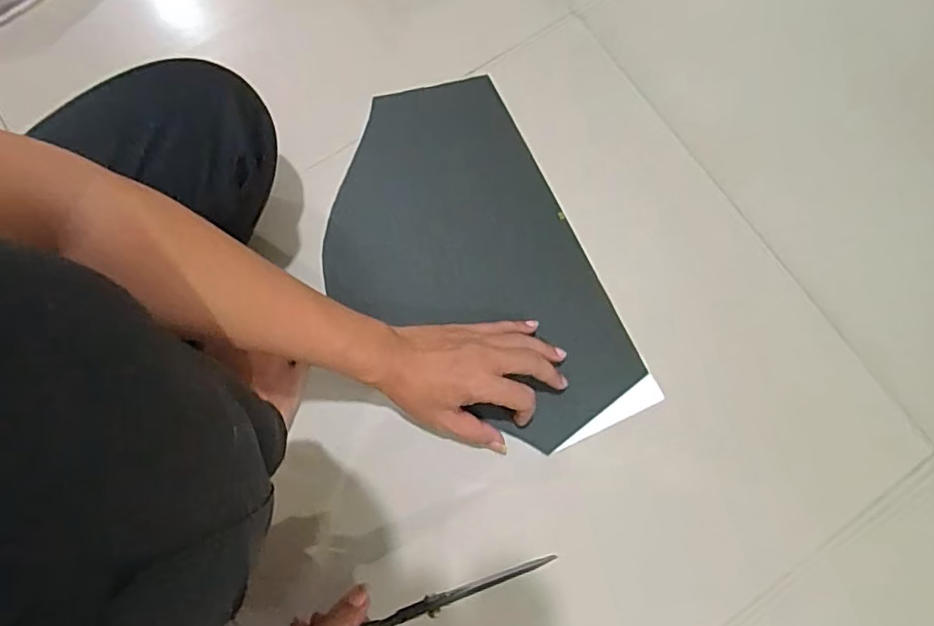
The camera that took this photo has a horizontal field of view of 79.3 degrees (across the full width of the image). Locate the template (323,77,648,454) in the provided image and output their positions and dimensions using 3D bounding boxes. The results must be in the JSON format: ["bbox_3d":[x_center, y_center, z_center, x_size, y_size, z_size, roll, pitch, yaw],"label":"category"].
[{"bbox_3d":[-0.007,-0.053,0.583,0.240,0.009,0.392,-25,79,-8],"label":"template"}]

